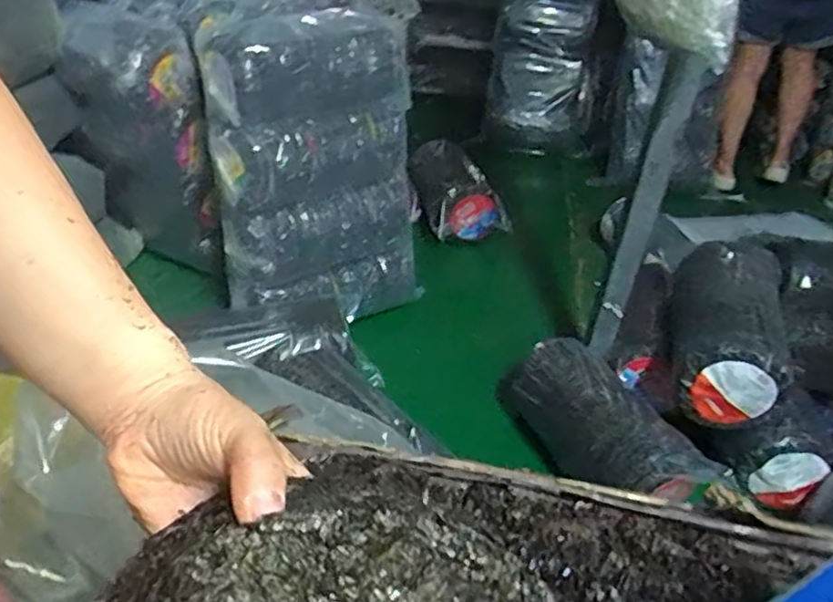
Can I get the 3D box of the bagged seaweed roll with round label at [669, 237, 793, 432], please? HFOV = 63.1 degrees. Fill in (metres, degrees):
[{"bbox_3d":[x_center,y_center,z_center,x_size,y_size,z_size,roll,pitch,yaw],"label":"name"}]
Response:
[{"bbox_3d":[0.623,0.061,1.371,0.197,0.225,0.443,17,36,13],"label":"bagged seaweed roll with round label"}]

